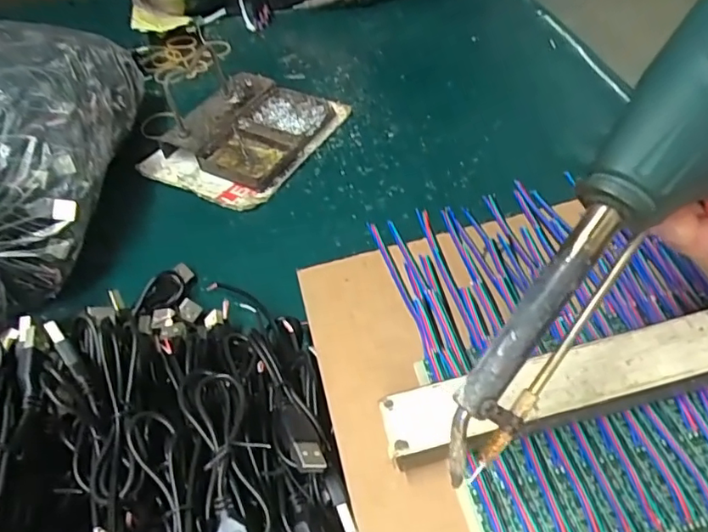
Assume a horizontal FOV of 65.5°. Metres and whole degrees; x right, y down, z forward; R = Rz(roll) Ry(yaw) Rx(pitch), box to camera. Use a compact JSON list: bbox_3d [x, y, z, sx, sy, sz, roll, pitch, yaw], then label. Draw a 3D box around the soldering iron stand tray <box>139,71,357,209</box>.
[{"bbox_3d":[-0.090,-0.114,0.462,0.114,0.030,0.143,22,55,24],"label":"soldering iron stand tray"}]

